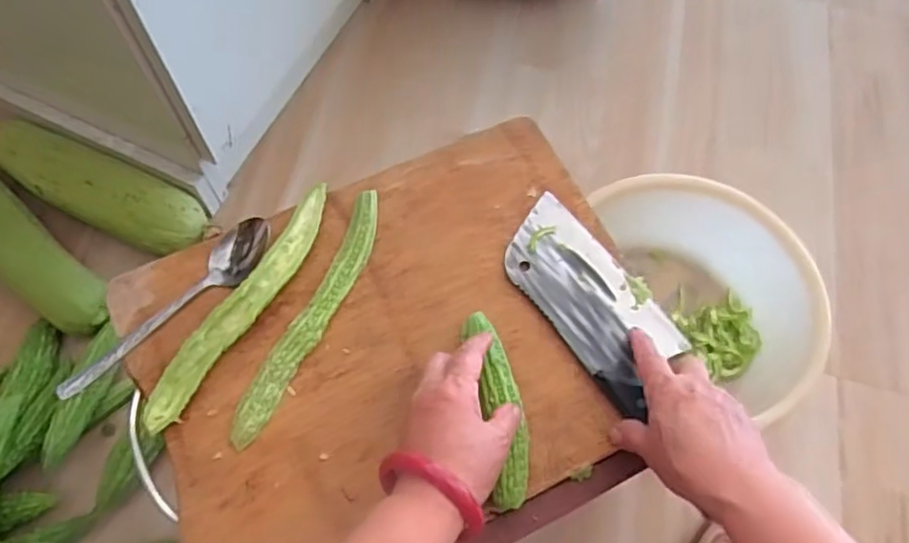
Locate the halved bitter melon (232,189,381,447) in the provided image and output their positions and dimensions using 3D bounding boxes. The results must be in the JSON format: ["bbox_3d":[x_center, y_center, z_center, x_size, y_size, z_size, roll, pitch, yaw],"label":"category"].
[{"bbox_3d":[-0.112,0.032,0.527,0.029,0.017,0.221,25,66,8],"label":"halved bitter melon"}]

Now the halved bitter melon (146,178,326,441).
[{"bbox_3d":[-0.166,0.024,0.527,0.029,0.014,0.224,30,67,11],"label":"halved bitter melon"}]

